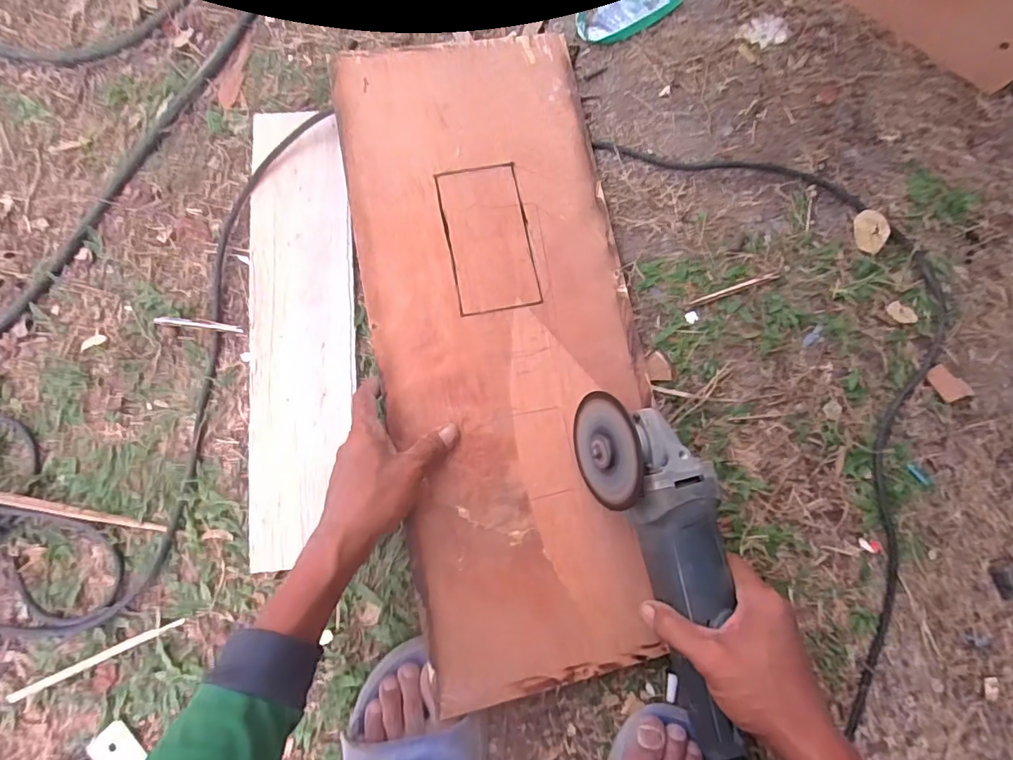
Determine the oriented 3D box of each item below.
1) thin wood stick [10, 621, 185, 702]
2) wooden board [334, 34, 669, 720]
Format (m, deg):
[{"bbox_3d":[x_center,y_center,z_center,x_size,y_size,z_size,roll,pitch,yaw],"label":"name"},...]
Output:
[{"bbox_3d":[-0.368,0.250,0.474,0.156,0.005,0.009,-24,82,-5],"label":"thin wood stick"},{"bbox_3d":[-0.003,-0.041,0.495,0.241,0.025,0.601,-7,81,-2],"label":"wooden board"}]

